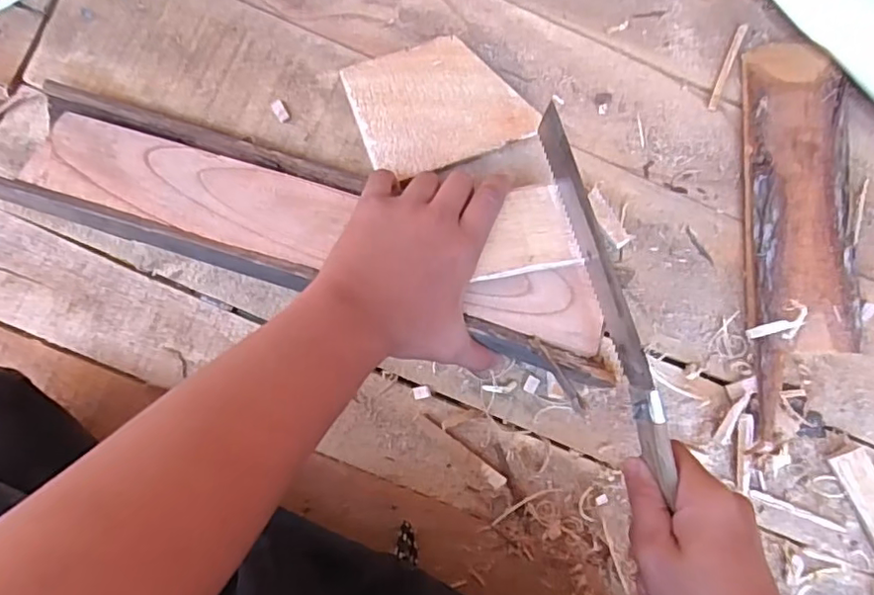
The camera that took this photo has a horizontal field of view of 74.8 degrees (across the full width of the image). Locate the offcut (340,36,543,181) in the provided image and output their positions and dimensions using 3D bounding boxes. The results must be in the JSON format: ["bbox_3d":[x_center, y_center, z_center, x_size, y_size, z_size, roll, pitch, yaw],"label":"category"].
[{"bbox_3d":[0.002,-0.147,0.435,0.124,0.016,0.094,-22,88,-5],"label":"offcut"}]

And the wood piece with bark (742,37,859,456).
[{"bbox_3d":[0.283,-0.052,0.444,0.079,0.026,0.293,1,86,-4],"label":"wood piece with bark"}]

